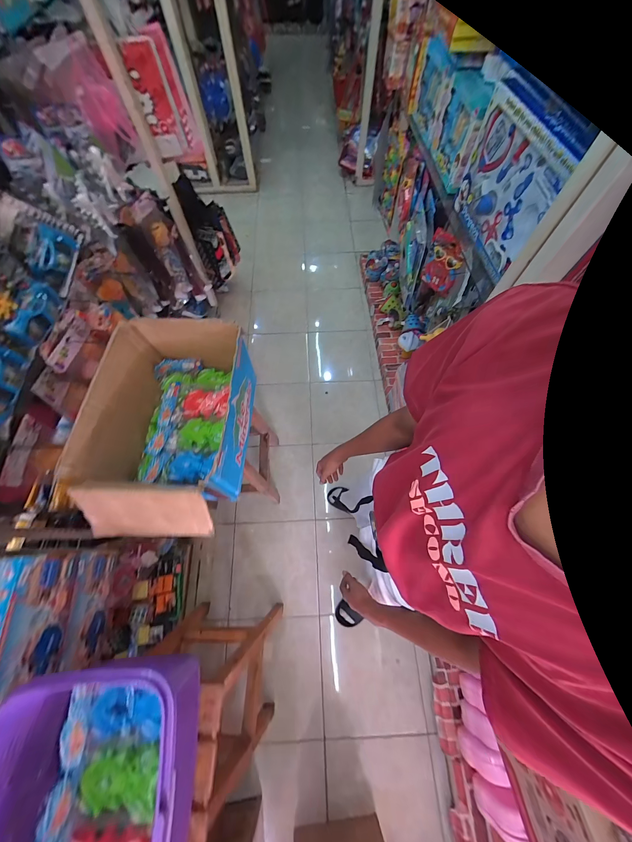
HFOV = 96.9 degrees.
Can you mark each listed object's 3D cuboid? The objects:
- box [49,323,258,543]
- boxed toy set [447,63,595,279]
[{"bbox_3d":[-0.356,0.012,0.713,0.336,0.211,0.505,0,66,0],"label":"box"},{"bbox_3d":[0.464,-0.589,0.687,0.035,0.286,0.352,-9,66,-4],"label":"boxed toy set"}]

